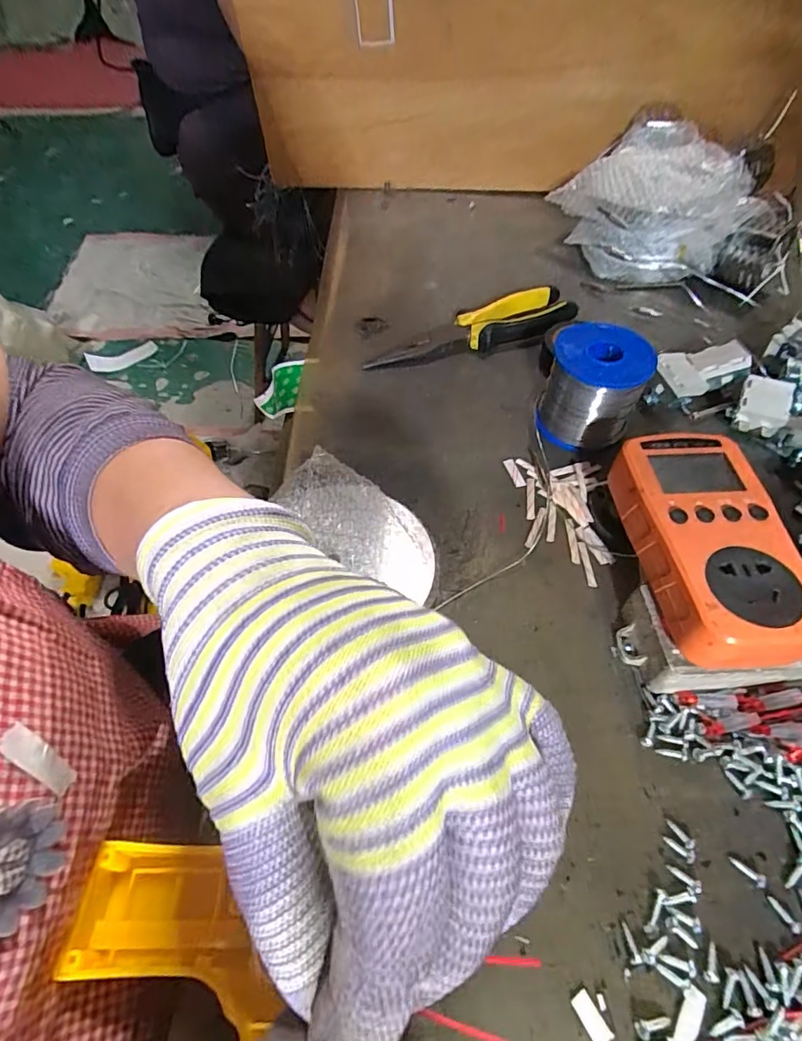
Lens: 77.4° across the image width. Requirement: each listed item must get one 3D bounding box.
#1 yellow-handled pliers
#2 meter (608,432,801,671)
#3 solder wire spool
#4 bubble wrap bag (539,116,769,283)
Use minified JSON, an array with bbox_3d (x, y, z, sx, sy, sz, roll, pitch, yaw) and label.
[{"bbox_3d":[0.060,-0.166,0.438,0.194,0.023,0.051,-15,57,-10],"label":"yellow-handled pliers"},{"bbox_3d":[0.157,0.008,0.260,0.069,0.028,0.127,-1,56,0],"label":"meter"},{"bbox_3d":[0.135,-0.095,0.357,0.063,0.062,0.064,12,57,9],"label":"solder wire spool"},{"bbox_3d":[0.250,-0.321,0.509,0.190,0.078,0.181,4,56,3],"label":"bubble wrap bag"}]

